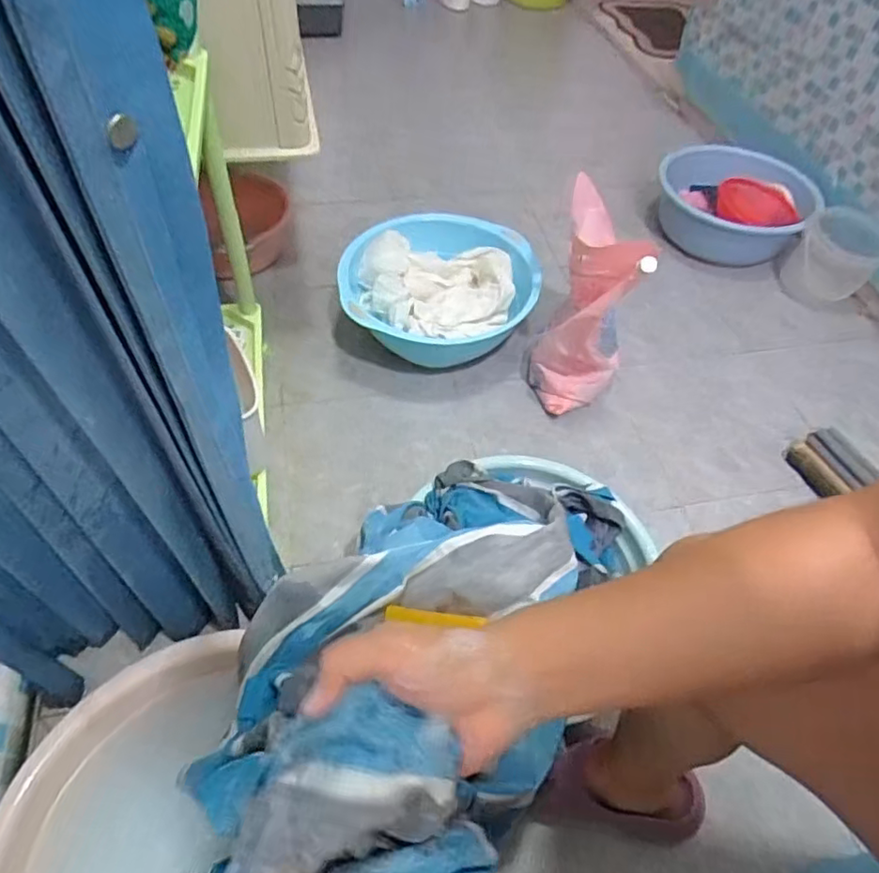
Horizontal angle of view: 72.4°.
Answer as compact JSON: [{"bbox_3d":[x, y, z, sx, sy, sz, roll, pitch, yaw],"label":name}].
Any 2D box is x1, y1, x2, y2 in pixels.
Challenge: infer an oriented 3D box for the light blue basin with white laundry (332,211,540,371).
[{"bbox_3d":[0.000,-0.268,1.108,0.336,0.120,0.358,3,52,-4],"label":"light blue basin with white laundry"}]

